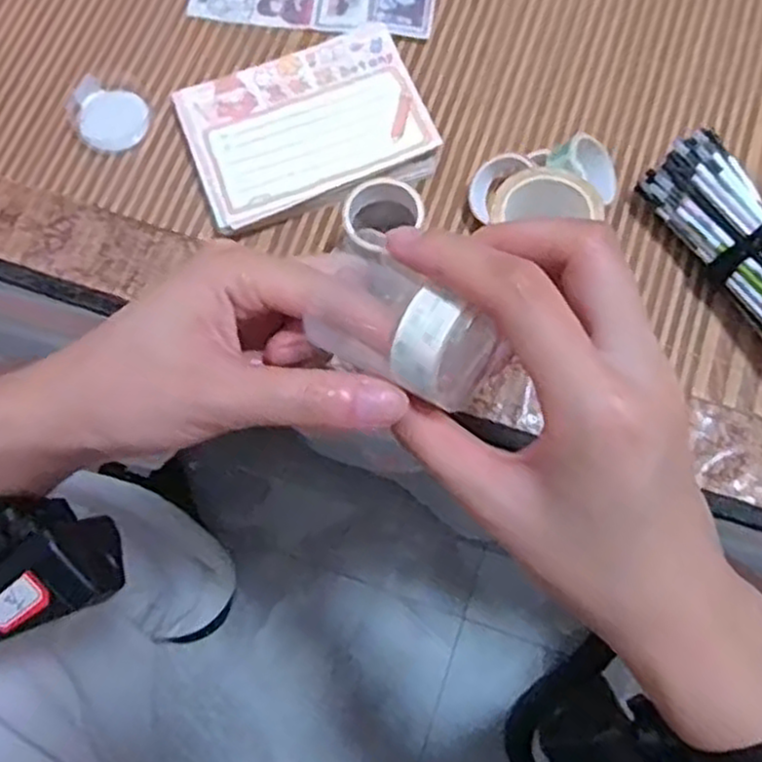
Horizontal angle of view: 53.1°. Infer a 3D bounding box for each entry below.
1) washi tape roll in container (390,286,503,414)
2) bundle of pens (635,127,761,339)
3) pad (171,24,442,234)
[{"bbox_3d":[0.018,-0.008,0.231,0.028,0.026,0.026,27,78,7],"label":"washi tape roll in container"},{"bbox_3d":[0.174,-0.053,0.359,0.035,0.037,0.132,-32,77,-6],"label":"bundle of pens"},{"bbox_3d":[-0.038,-0.129,0.393,0.118,0.016,0.087,-20,76,-3],"label":"pad"}]

